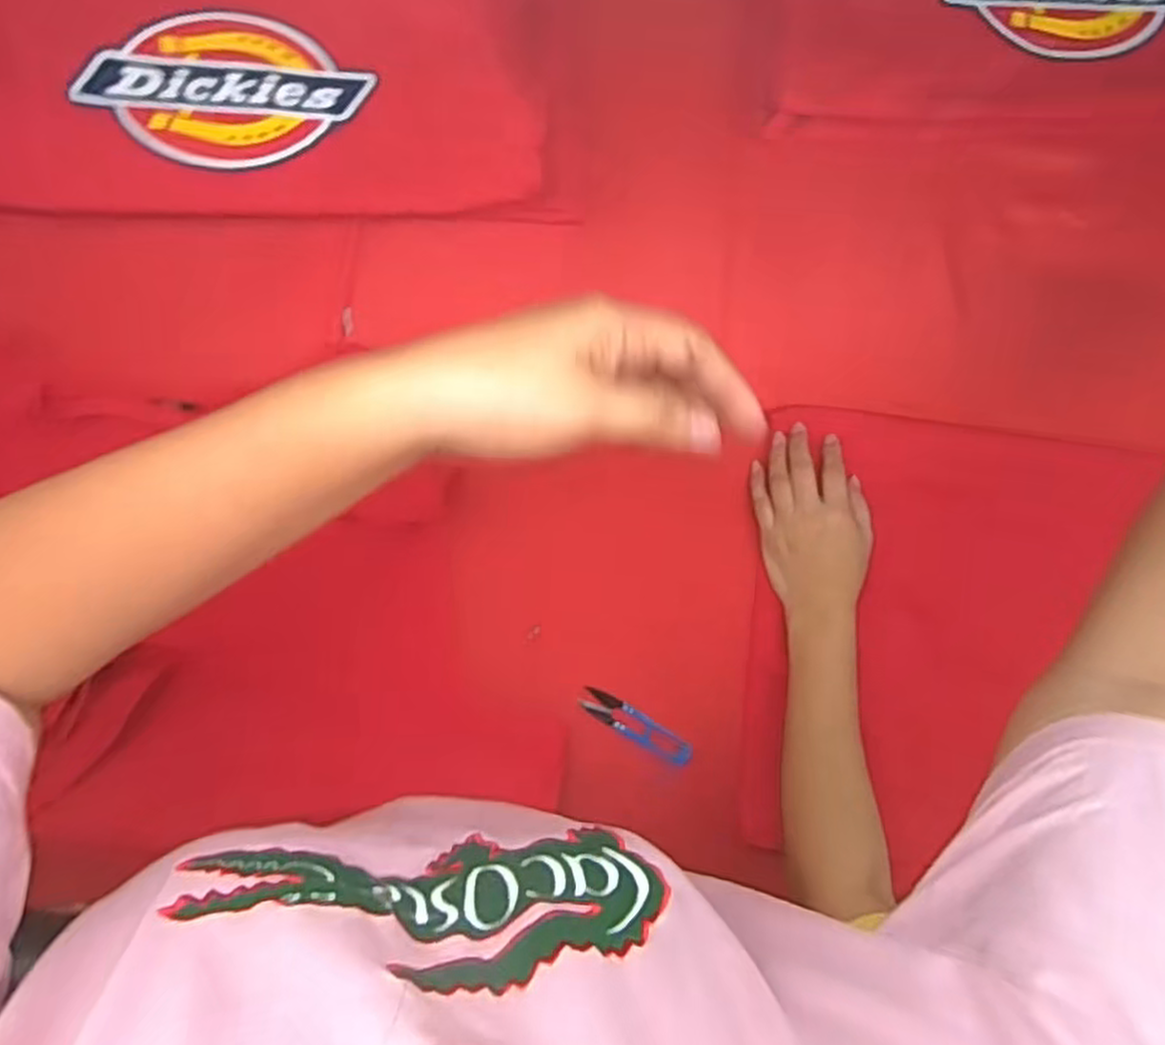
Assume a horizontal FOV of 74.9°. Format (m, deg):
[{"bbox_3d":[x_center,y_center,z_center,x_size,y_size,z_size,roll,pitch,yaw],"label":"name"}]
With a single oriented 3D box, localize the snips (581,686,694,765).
[{"bbox_3d":[0.045,0.171,0.638,0.101,0.011,0.024,31,86,-2],"label":"snips"}]

